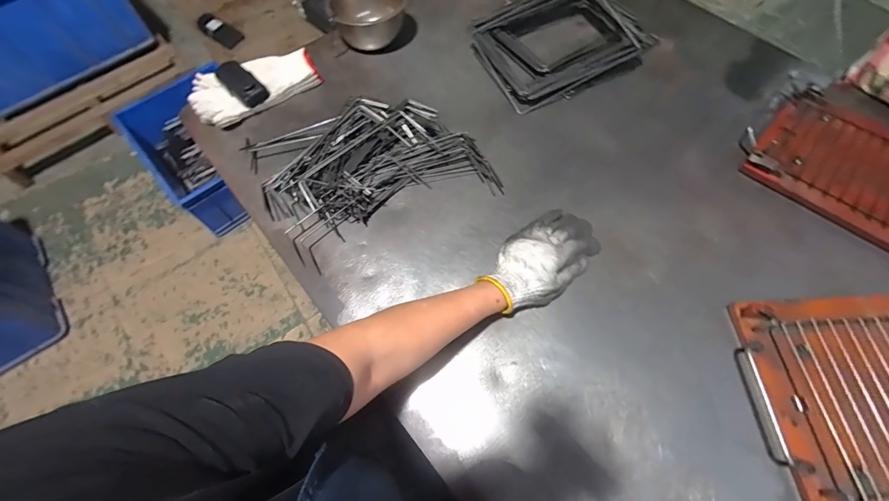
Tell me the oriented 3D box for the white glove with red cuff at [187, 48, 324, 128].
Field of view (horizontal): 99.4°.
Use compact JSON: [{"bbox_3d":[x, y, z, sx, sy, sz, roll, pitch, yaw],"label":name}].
[{"bbox_3d":[-0.346,-0.304,0.684,0.216,0.029,0.112,-29,67,-11],"label":"white glove with red cuff"}]

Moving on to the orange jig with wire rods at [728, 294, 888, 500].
[{"bbox_3d":[0.542,0.167,0.430,0.363,0.031,0.243,-4,64,1],"label":"orange jig with wire rods"}]

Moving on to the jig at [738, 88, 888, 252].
[{"bbox_3d":[0.658,-0.124,0.581,0.320,0.030,0.243,40,72,19],"label":"jig"}]

